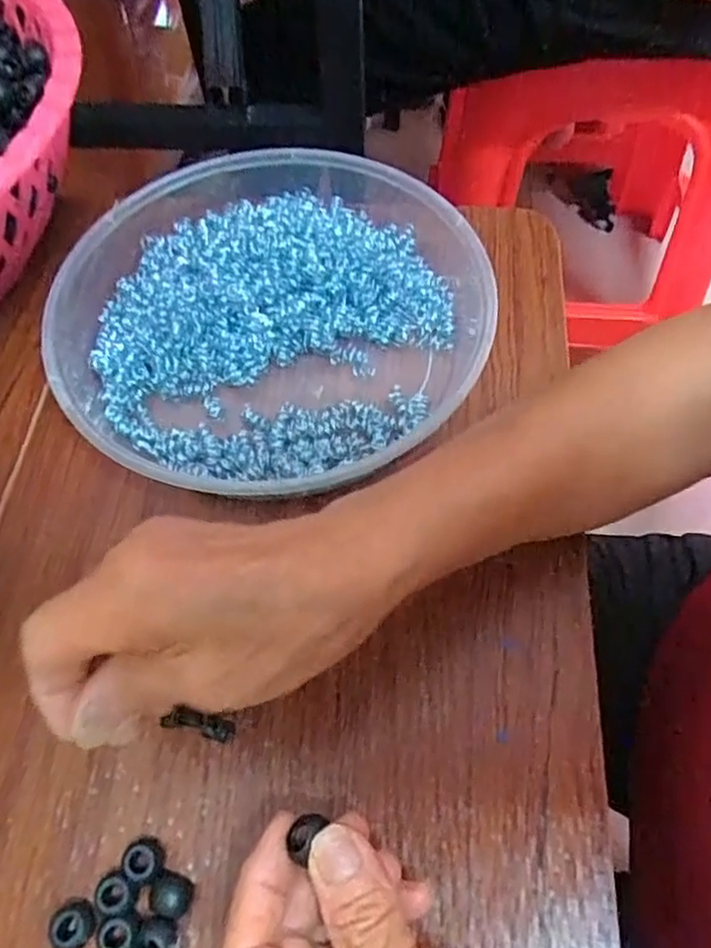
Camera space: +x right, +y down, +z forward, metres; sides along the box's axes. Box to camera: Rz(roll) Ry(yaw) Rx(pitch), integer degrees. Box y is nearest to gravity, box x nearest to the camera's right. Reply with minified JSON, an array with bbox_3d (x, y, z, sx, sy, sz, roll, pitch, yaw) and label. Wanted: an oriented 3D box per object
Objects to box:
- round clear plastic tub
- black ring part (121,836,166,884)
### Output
[{"bbox_3d":[-0.058,-0.094,0.376,0.242,0.046,0.221,-1,60,1],"label":"round clear plastic tub"},{"bbox_3d":[-0.080,0.148,0.264,0.012,0.017,0.015,-31,64,-16],"label":"black ring part"}]

